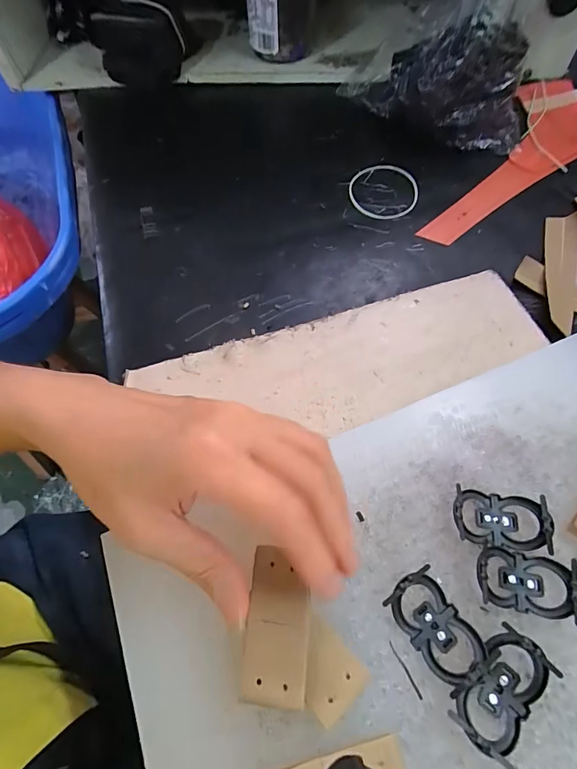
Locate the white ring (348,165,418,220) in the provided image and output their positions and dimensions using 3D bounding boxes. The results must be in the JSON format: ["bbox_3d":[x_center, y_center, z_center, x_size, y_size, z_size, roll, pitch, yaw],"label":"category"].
[{"bbox_3d":[0.094,-0.192,0.406,0.066,0.006,0.075,21,65,14],"label":"white ring"}]

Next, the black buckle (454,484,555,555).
[{"bbox_3d":[0.109,0.069,0.212,0.048,0.012,0.027,6,62,7],"label":"black buckle"}]

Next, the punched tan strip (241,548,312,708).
[{"bbox_3d":[-0.005,0.107,0.181,0.027,0.006,0.056,3,62,5],"label":"punched tan strip"}]

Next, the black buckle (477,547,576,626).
[{"bbox_3d":[0.114,0.095,0.198,0.047,0.013,0.026,8,62,8],"label":"black buckle"}]

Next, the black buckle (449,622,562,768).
[{"bbox_3d":[0.093,0.133,0.178,0.027,0.012,0.048,36,69,20],"label":"black buckle"}]

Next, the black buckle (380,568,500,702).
[{"bbox_3d":[0.069,0.112,0.190,0.027,0.011,0.047,-32,64,-13],"label":"black buckle"}]

